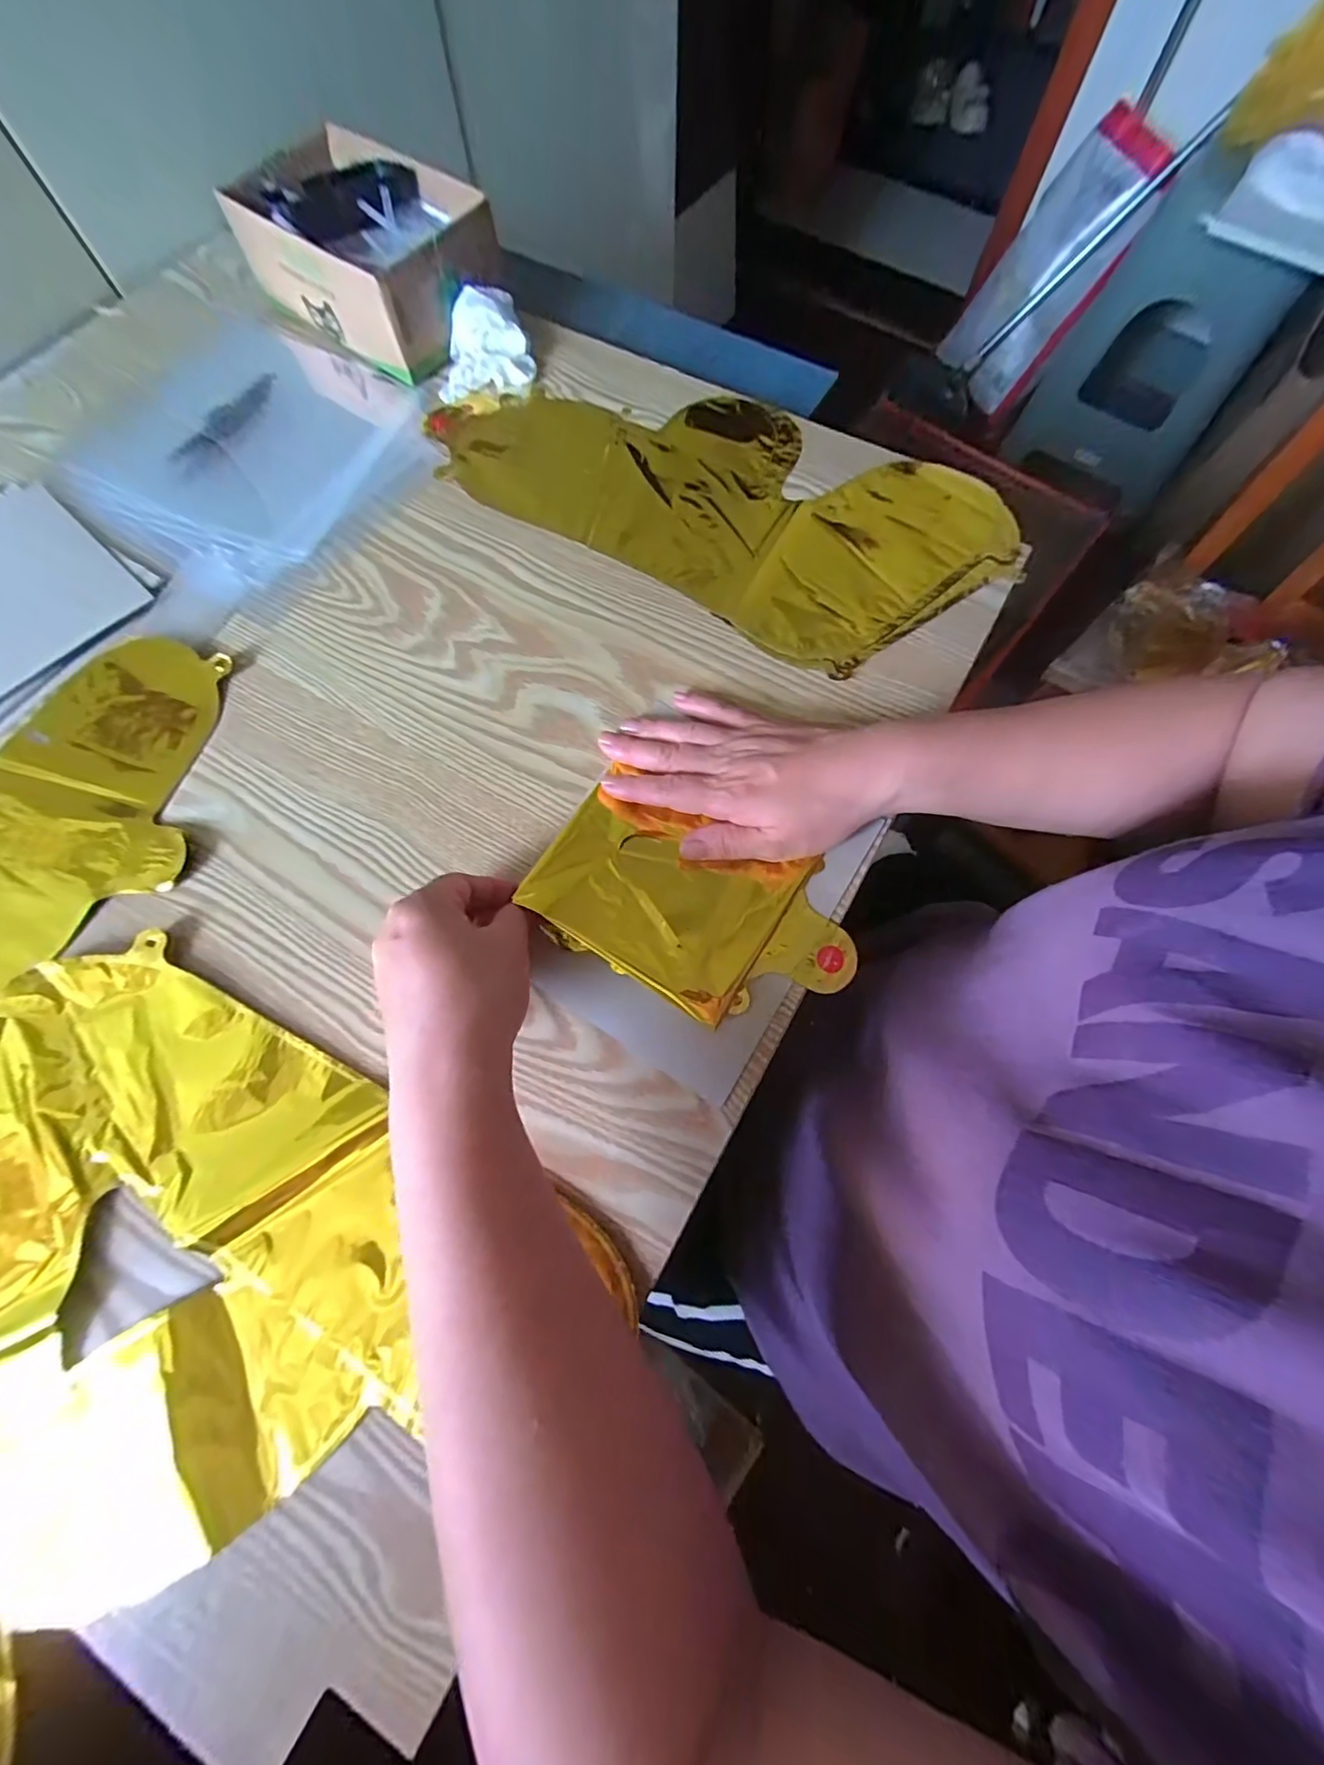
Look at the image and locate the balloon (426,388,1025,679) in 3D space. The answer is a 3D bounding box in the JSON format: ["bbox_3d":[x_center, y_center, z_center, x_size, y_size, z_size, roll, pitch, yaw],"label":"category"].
[{"bbox_3d":[0.039,-0.300,0.439,0.411,0.010,0.206,33,74,11],"label":"balloon"}]

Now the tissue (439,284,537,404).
[{"bbox_3d":[-0.143,-0.437,0.471,0.073,0.033,0.077,-5,71,-1],"label":"tissue"}]

